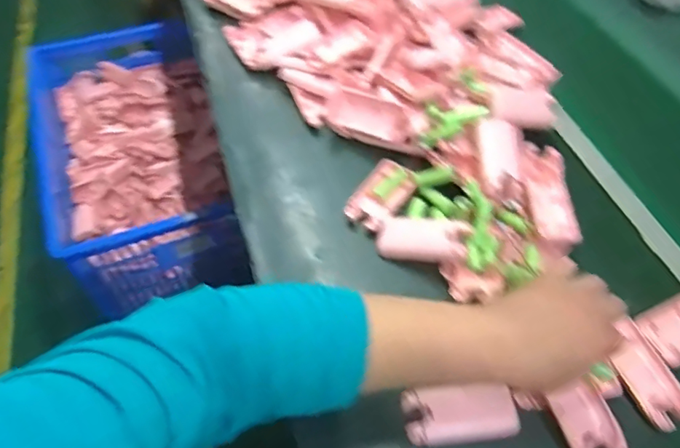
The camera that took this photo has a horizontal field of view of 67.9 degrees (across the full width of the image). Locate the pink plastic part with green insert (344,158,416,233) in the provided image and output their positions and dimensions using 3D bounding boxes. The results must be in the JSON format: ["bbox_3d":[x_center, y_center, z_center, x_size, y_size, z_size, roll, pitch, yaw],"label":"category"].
[{"bbox_3d":[0.045,-0.029,0.566,0.052,0.023,0.088,33,62,18],"label":"pink plastic part with green insert"}]

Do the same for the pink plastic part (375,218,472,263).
[{"bbox_3d":[0.083,0.016,0.511,0.094,0.022,0.036,0,53,28],"label":"pink plastic part"}]

